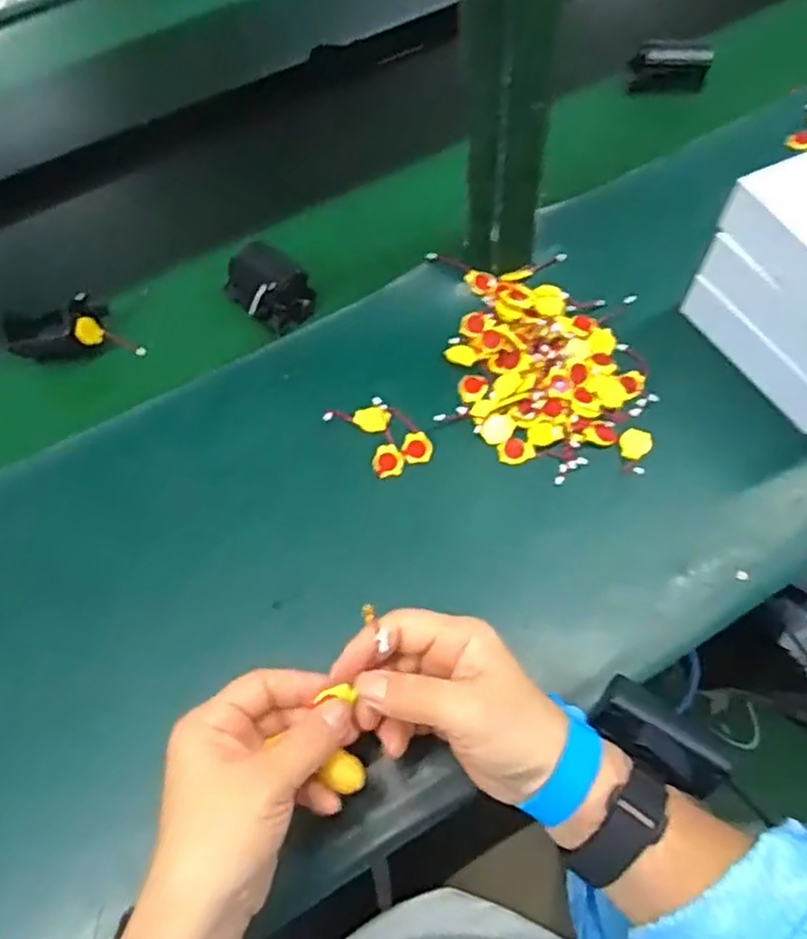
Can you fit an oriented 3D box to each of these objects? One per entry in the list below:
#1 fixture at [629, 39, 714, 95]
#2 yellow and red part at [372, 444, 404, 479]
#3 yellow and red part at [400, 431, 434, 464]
[{"bbox_3d":[0.263,-0.395,0.692,0.071,0.053,0.026,7,62,7],"label":"fixture"},{"bbox_3d":[-0.012,-0.006,0.507,0.023,0.004,0.023,-1,79,3],"label":"yellow and red part"},{"bbox_3d":[0.010,-0.016,0.508,0.022,0.005,0.024,11,62,9],"label":"yellow and red part"}]

